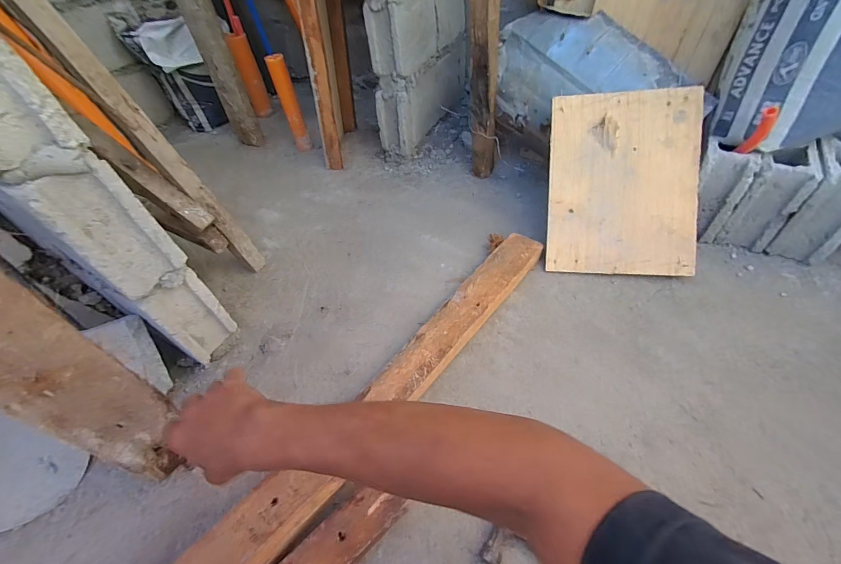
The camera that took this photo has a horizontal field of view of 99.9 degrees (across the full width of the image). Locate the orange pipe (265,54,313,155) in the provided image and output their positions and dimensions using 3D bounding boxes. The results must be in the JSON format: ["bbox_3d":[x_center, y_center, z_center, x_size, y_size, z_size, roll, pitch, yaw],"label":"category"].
[{"bbox_3d":[-0.444,-0.596,1.214,0.057,0.292,0.064,-20,51,-11],"label":"orange pipe"}]

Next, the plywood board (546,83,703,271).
[{"bbox_3d":[0.446,-0.220,0.783,0.300,0.012,0.395,2,91,13],"label":"plywood board"}]

